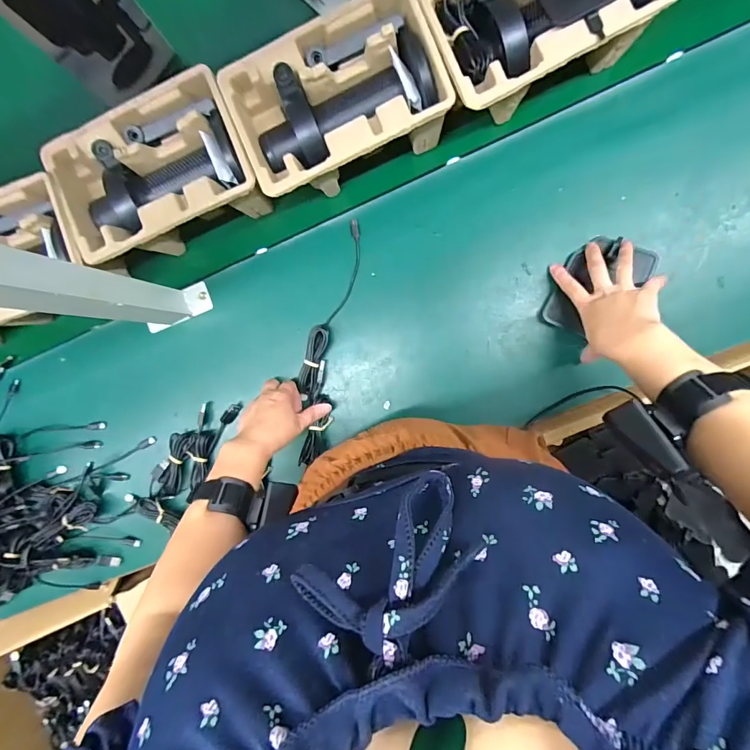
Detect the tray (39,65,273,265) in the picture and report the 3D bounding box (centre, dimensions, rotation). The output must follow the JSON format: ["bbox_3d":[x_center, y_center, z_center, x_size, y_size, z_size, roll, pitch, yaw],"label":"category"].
[{"bbox_3d":[-0.257,-0.236,0.508,0.223,0.094,0.150,-18,87,6],"label":"tray"}]

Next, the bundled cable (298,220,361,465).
[{"bbox_3d":[-0.064,-0.043,0.551,0.048,0.029,0.318,11,90,6],"label":"bundled cable"}]

